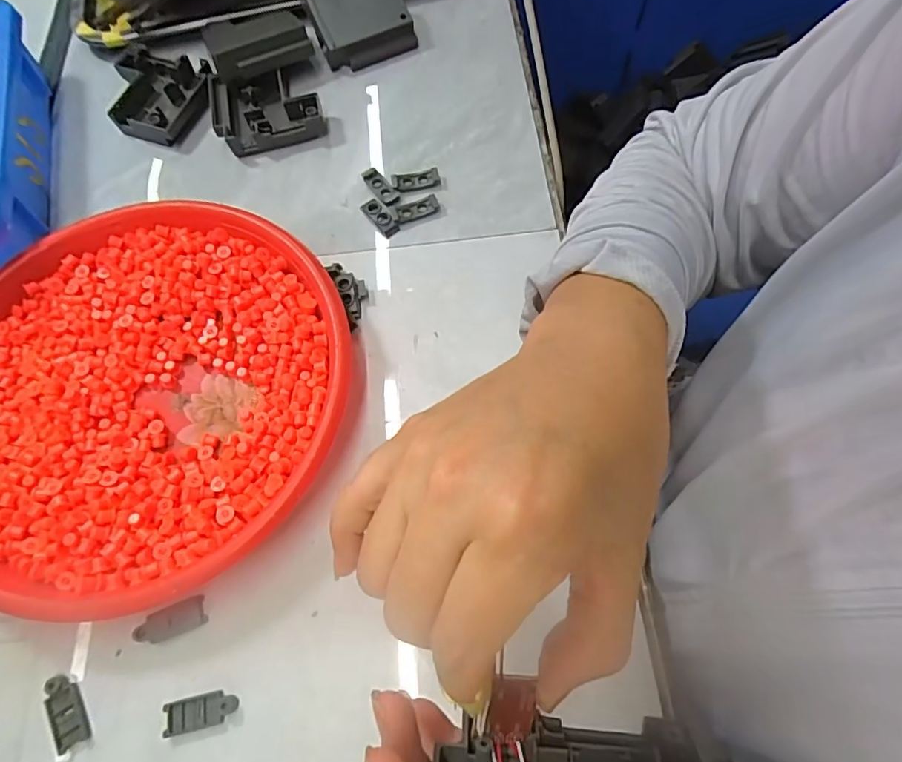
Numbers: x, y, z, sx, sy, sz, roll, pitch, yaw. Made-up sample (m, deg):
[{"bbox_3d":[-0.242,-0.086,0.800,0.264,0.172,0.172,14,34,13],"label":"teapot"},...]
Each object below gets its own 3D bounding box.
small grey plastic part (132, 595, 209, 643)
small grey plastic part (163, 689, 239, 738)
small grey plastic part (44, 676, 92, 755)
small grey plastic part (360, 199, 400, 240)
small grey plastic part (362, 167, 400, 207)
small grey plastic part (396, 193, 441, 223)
[{"bbox_3d":[-0.150,0.129,0.279,0.035,0.006,0.016,-22,69,-7],"label":"small grey plastic part"},{"bbox_3d":[-0.126,0.167,0.263,0.035,0.004,0.015,-12,68,-3],"label":"small grey plastic part"},{"bbox_3d":[-0.196,0.168,0.265,0.018,0.004,0.035,-29,70,-10],"label":"small grey plastic part"},{"bbox_3d":[-0.050,-0.118,0.377,0.016,0.005,0.034,-32,71,-11],"label":"small grey plastic part"},{"bbox_3d":[-0.051,-0.144,0.383,0.013,0.004,0.038,-31,71,-11],"label":"small grey plastic part"},{"bbox_3d":[-0.024,-0.125,0.378,0.032,0.004,0.016,-16,68,-5],"label":"small grey plastic part"}]

